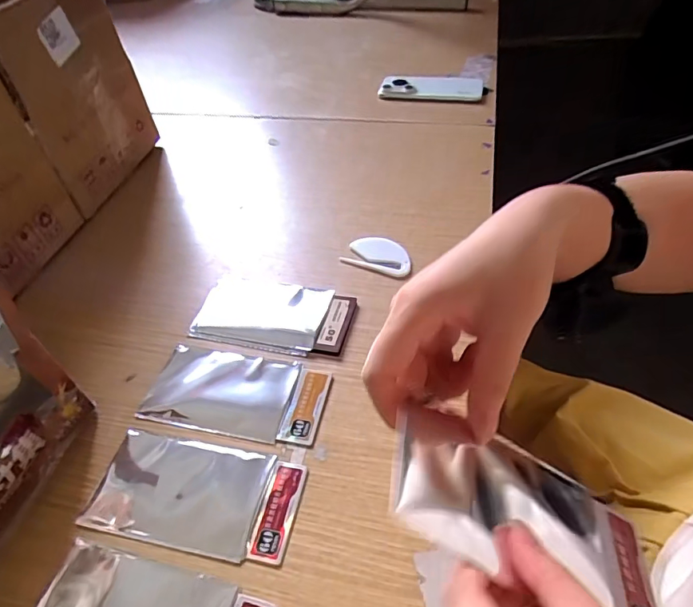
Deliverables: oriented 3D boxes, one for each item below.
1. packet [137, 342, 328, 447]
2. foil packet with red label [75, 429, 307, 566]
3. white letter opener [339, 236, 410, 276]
[{"bbox_3d":[-0.091,0.072,0.387,0.146,0.005,0.073,6,48,12],"label":"packet"},{"bbox_3d":[-0.106,0.133,0.332,0.144,0.004,0.072,6,48,12],"label":"foil packet with red label"},{"bbox_3d":[0.035,-0.050,0.484,0.070,0.006,0.043,16,51,20],"label":"white letter opener"}]

